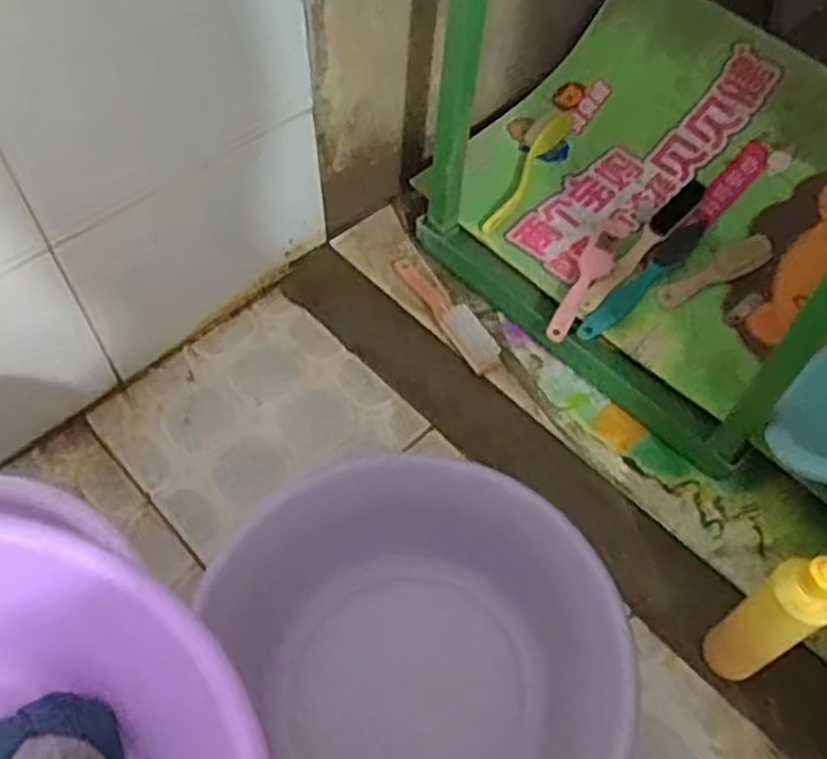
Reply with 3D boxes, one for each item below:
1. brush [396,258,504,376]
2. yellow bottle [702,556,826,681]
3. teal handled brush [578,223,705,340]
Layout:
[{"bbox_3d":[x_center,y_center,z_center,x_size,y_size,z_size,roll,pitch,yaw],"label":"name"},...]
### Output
[{"bbox_3d":[0.041,-0.090,0.989,0.040,0.029,0.208,-26,62,-18],"label":"brush"},{"bbox_3d":[0.310,0.210,0.674,0.068,0.244,0.058,-30,63,-20],"label":"yellow bottle"},{"bbox_3d":[0.288,-0.128,0.966,0.038,0.024,0.235,40,64,21],"label":"teal handled brush"}]

